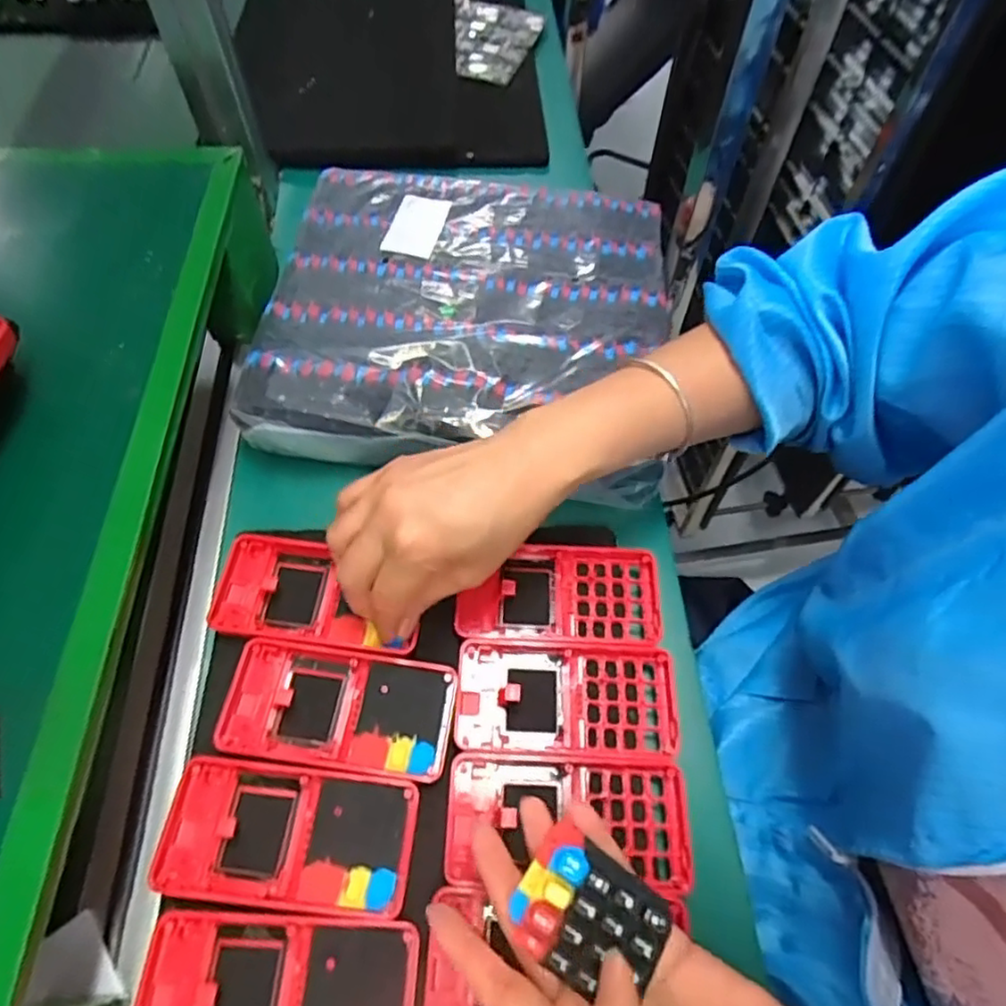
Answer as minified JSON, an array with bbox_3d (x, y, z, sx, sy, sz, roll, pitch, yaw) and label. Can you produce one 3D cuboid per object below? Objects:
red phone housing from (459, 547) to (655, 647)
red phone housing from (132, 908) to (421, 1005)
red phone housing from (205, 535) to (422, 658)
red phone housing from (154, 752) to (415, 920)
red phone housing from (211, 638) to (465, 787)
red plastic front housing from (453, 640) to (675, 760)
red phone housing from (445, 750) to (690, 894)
[{"bbox_3d":[0.035,0.054,0.395,0.119,0.014,0.060,4,59,1],"label":"red phone housing"},{"bbox_3d":[-0.102,0.223,0.294,0.123,0.012,0.061,3,59,0],"label":"red phone housing"},{"bbox_3d":[-0.112,0.056,0.396,0.122,0.019,0.063,6,59,2],"label":"red phone housing"},{"bbox_3d":[-0.109,0.166,0.327,0.125,0.011,0.061,6,59,2],"label":"red phone housing"},{"bbox_3d":[-0.091,0.113,0.360,0.124,0.011,0.062,7,59,3],"label":"red phone housing"},{"bbox_3d":[0.035,0.111,0.368,0.122,0.015,0.060,4,59,1],"label":"red plastic front housing"},{"bbox_3d":[0.033,0.163,0.333,0.121,0.010,0.059,3,59,0],"label":"red phone housing"}]

